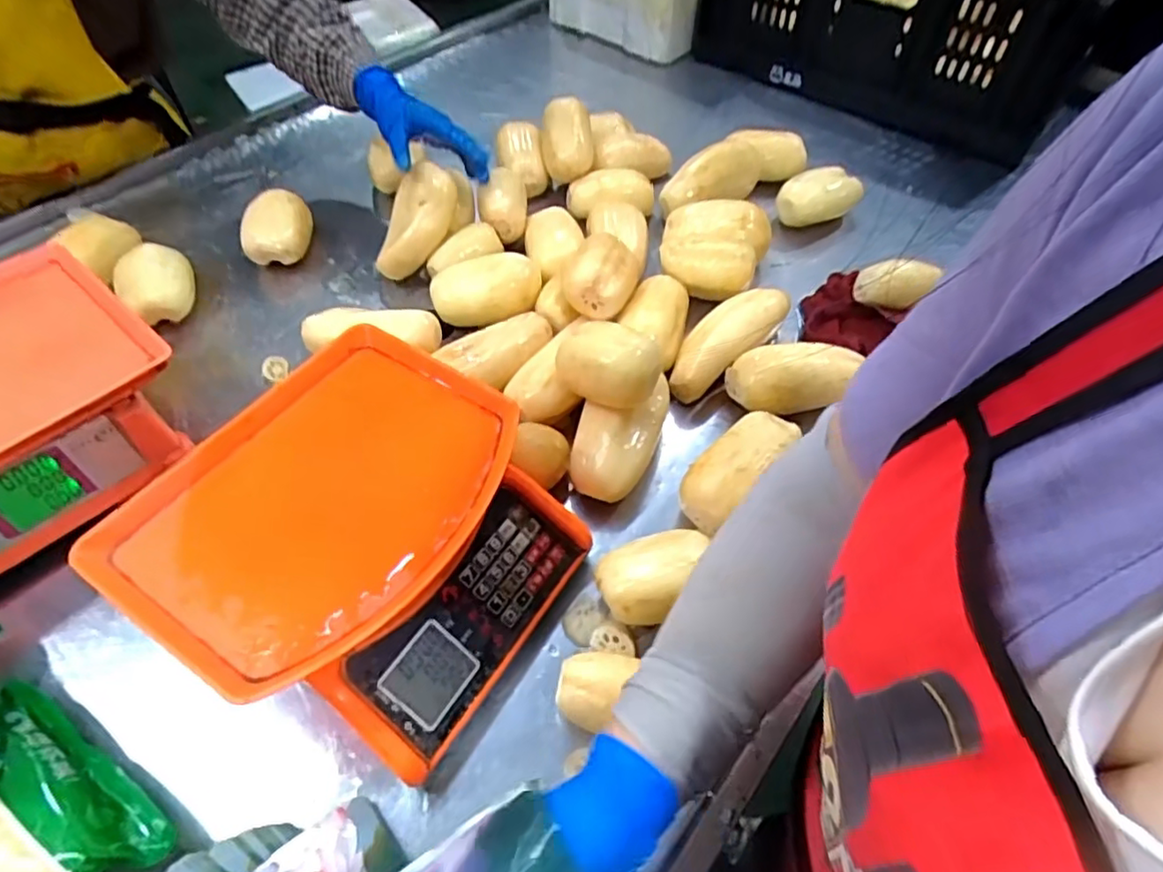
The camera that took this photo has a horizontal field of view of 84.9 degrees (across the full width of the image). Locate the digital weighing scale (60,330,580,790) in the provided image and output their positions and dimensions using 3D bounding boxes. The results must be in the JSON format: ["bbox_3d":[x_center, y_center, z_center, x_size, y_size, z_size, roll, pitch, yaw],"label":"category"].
[{"bbox_3d":[-0.166,0.085,0.514,0.275,0.129,0.281,28,58,19],"label":"digital weighing scale"}]

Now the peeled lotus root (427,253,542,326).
[{"bbox_3d":[-0.109,-0.176,0.733,0.127,0.055,0.070,-12,54,-9],"label":"peeled lotus root"}]

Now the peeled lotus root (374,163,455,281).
[{"bbox_3d":[-0.201,-0.254,0.767,0.042,0.144,0.056,43,22,27],"label":"peeled lotus root"}]

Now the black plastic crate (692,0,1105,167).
[{"bbox_3d":[0.536,-0.752,1.101,0.610,0.203,0.397,31,59,21],"label":"black plastic crate"}]

